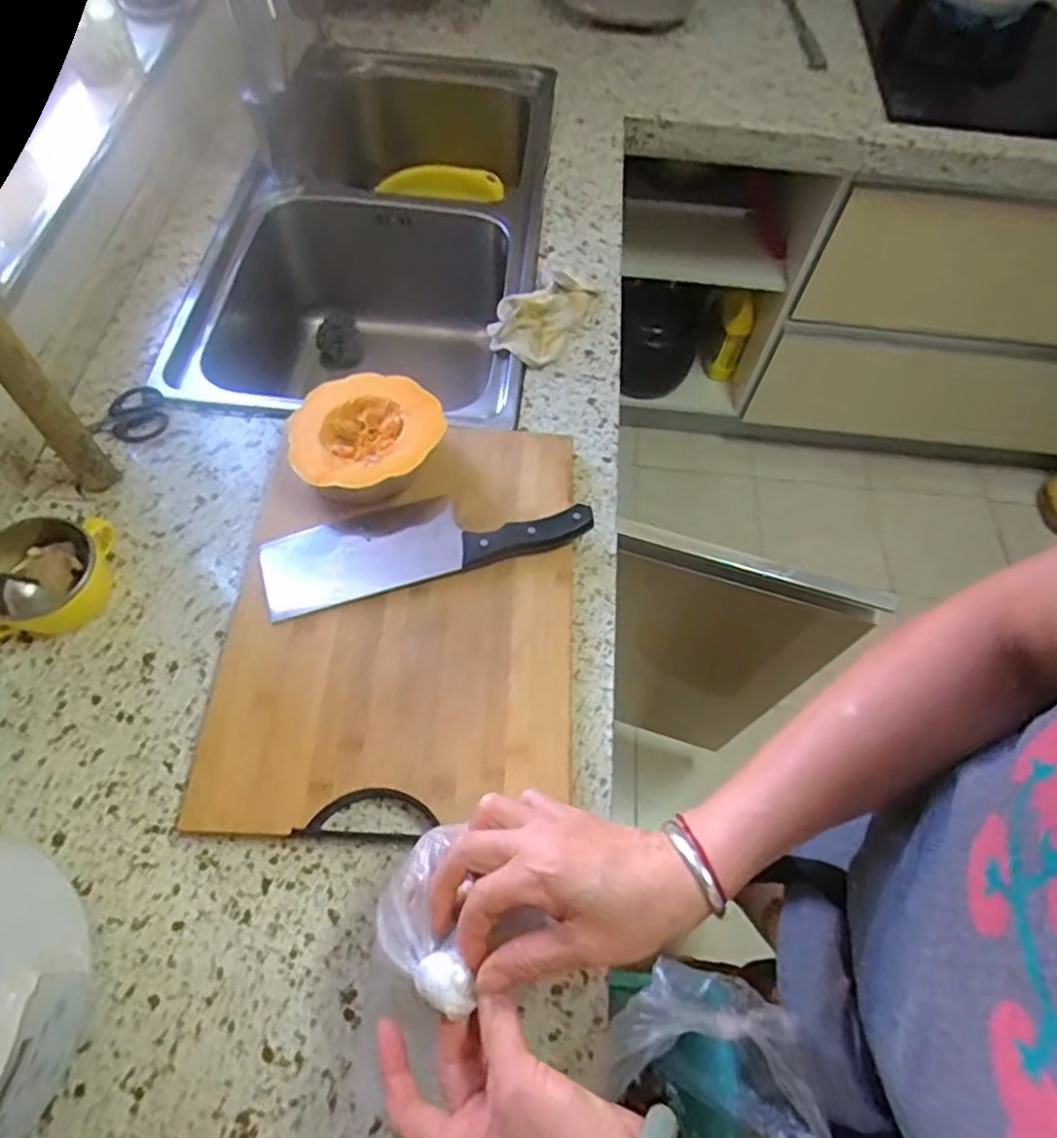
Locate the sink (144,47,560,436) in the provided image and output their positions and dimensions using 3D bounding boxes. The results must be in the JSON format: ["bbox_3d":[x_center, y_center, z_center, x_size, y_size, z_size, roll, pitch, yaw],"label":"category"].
[{"bbox_3d":[-0.194,-0.421,0.968,0.400,0.261,0.675,5,62,-1],"label":"sink"}]

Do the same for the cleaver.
[{"bbox_3d":[-0.093,-0.031,0.616,0.289,0.020,0.085,-14,64,-11],"label":"cleaver"}]

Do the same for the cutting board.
[{"bbox_3d":[-0.110,0.030,0.604,0.299,0.035,0.378,2,62,-2],"label":"cutting board"}]

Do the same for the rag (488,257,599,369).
[{"bbox_3d":[0.022,-0.314,0.794,0.097,0.037,0.167,32,64,13],"label":"rag"}]

